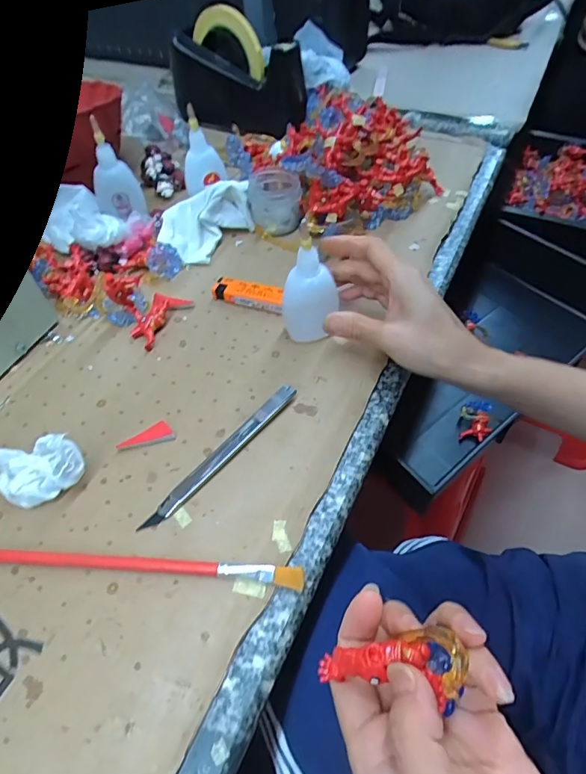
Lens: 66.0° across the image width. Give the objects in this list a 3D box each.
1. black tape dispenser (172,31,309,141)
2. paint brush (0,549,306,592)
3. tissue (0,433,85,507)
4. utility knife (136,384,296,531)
[{"bbox_3d":[-0.074,-0.408,0.606,0.210,0.093,0.069,33,61,25],"label":"black tape dispenser"},{"bbox_3d":[-0.124,0.105,0.272,0.260,0.007,0.010,2,53,5],"label":"paint brush"},{"bbox_3d":[-0.170,0.052,0.296,0.062,0.040,0.046,18,56,16],"label":"tissue"},{"bbox_3d":[-0.048,0.045,0.310,0.012,0.013,0.135,36,63,27],"label":"utility knife"}]

